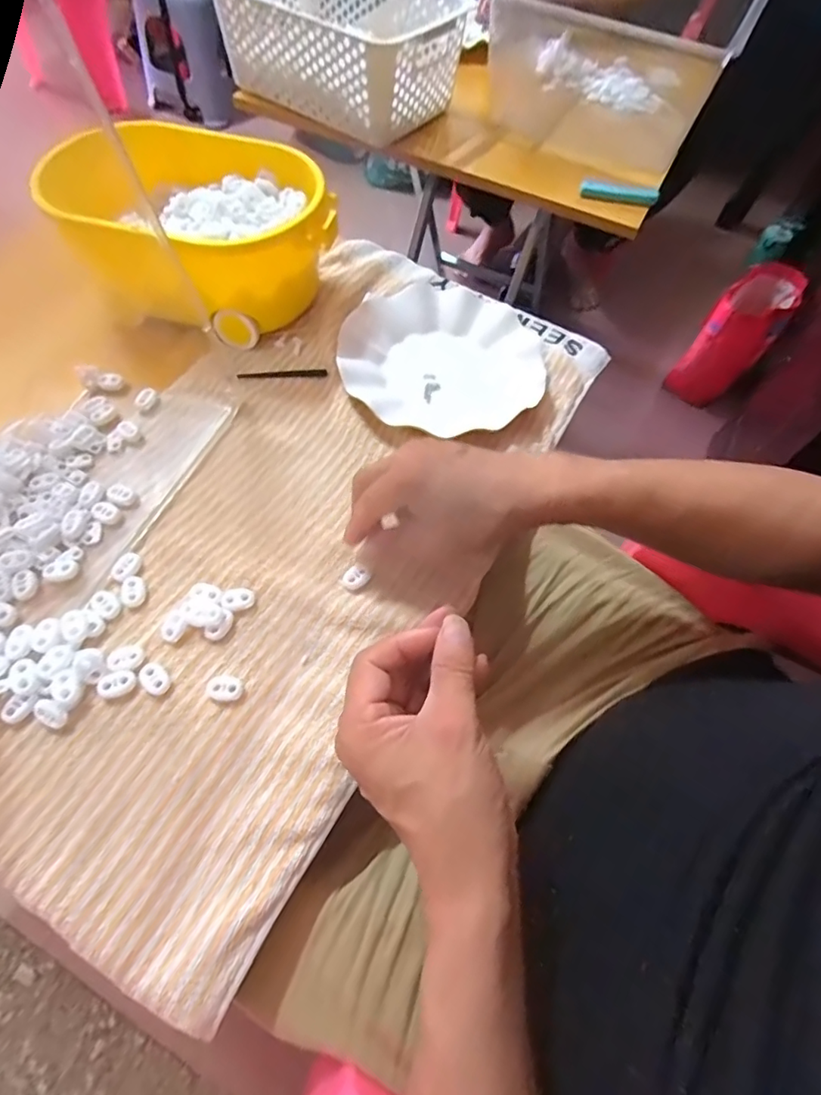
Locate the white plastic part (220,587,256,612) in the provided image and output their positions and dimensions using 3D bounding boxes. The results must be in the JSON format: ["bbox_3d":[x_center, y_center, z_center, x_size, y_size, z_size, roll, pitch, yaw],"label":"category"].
[{"bbox_3d":[-0.121,0.036,0.367,0.022,0.004,0.017,-9,61,-9],"label":"white plastic part"}]

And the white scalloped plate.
[{"bbox_3d":[0.031,-0.180,0.487,0.180,0.023,0.190,2,60,-3],"label":"white scalloped plate"}]

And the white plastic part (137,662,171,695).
[{"bbox_3d":[-0.166,0.085,0.339,0.022,0.004,0.016,41,65,17],"label":"white plastic part"}]

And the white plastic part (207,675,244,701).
[{"bbox_3d":[-0.121,0.091,0.339,0.023,0.004,0.016,-1,60,-5],"label":"white plastic part"}]

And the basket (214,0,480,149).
[{"bbox_3d":[-0.096,-0.680,0.708,0.307,0.108,0.218,31,63,13],"label":"basket"}]

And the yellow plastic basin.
[{"bbox_3d":[-0.181,-0.279,0.480,0.219,0.101,0.168,14,60,3],"label":"yellow plastic basin"}]

